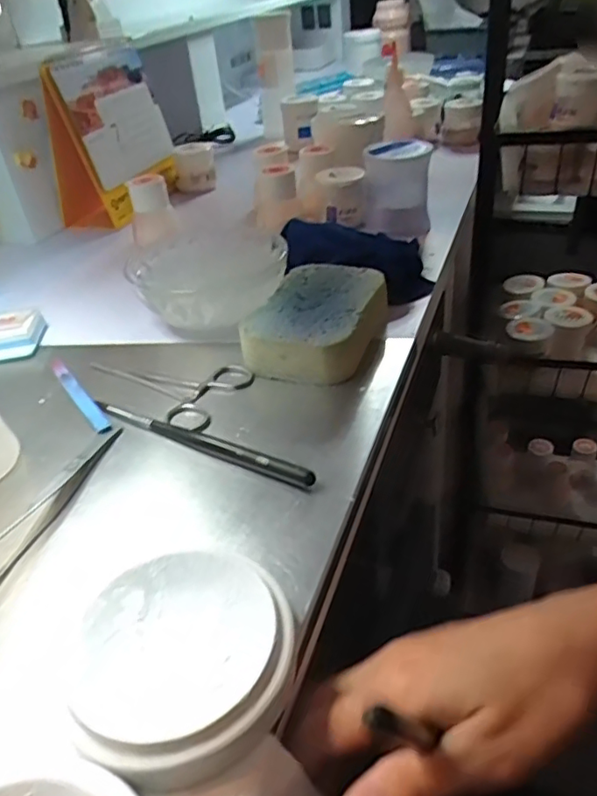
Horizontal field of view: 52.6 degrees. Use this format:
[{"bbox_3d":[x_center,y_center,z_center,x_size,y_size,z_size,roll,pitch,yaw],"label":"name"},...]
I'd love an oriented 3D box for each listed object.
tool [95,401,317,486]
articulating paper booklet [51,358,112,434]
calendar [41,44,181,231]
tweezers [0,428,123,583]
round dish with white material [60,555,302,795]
[{"bbox_3d":[-0.060,0.023,0.352,0.159,0.011,0.009,17,42,29],"label":"tool"},{"bbox_3d":[-0.148,-0.004,0.404,0.010,0.006,0.108,-27,41,-25],"label":"articulating paper booklet"},{"bbox_3d":[-0.207,-0.300,0.685,0.082,0.152,0.163,4,38,14],"label":"calendar"},{"bbox_3d":[-0.133,0.052,0.326,0.019,0.005,0.118,7,38,18],"label":"tweezers"},{"bbox_3d":[-0.045,0.100,0.234,0.082,0.024,0.084,-4,36,3],"label":"round dish with white material"}]

